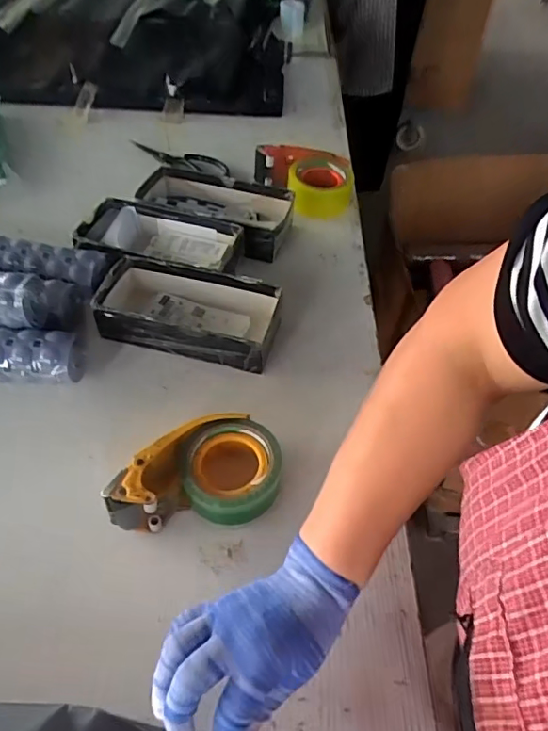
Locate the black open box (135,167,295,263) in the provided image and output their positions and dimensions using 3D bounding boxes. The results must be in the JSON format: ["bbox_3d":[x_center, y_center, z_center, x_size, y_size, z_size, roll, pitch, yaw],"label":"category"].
[{"bbox_3d":[-0.091,-0.235,0.818,0.237,0.053,0.125,14,49,8],"label":"black open box"}]

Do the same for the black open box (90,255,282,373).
[{"bbox_3d":[-0.108,-0.066,0.675,0.229,0.057,0.113,11,48,6],"label":"black open box"}]

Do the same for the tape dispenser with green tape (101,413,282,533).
[{"bbox_3d":[-0.073,0.102,0.521,0.155,0.059,0.100,1,48,-3],"label":"tape dispenser with green tape"}]

